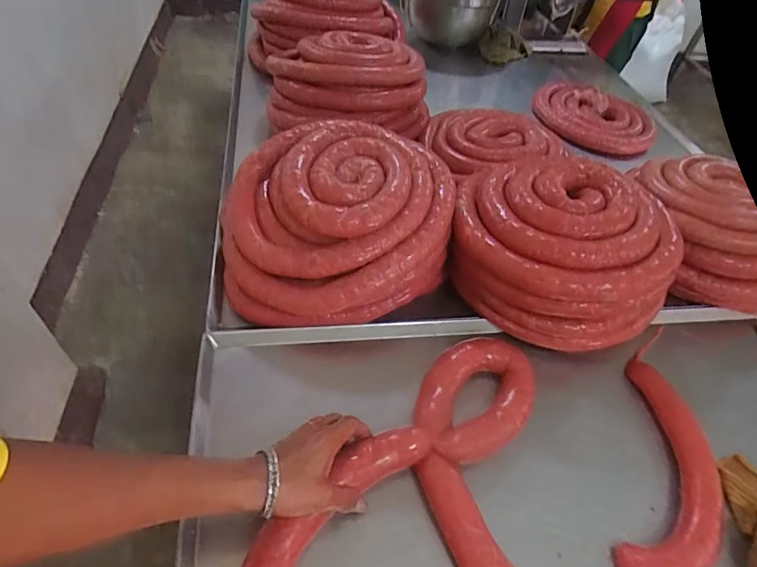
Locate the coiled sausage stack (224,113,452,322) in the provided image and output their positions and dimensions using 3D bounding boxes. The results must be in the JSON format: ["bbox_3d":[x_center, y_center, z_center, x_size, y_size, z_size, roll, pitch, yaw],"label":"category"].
[{"bbox_3d":[-0.061,-0.097,0.657,0.318,0.149,0.281,-4,49,-11],"label":"coiled sausage stack"}]

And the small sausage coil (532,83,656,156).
[{"bbox_3d":[0.517,-0.400,1.100,0.281,0.053,0.251,26,50,15],"label":"small sausage coil"}]

